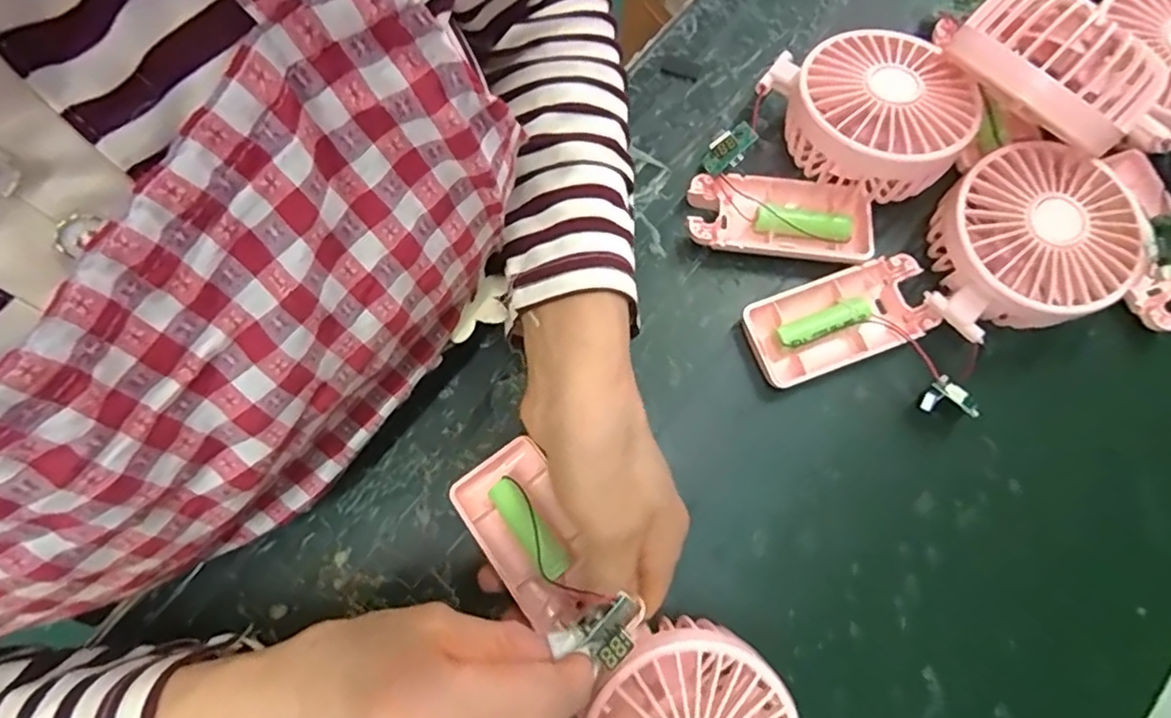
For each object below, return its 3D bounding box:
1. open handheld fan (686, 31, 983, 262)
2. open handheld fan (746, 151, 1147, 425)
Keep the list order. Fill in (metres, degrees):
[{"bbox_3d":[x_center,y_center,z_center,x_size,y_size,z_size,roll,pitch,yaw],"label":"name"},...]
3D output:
[{"bbox_3d":[0.126,-0.107,0.324,0.103,0.054,0.145,37,80,8],"label":"open handheld fan"},{"bbox_3d":[0.178,-0.036,0.317,0.190,0.040,0.096,-25,78,8],"label":"open handheld fan"}]

